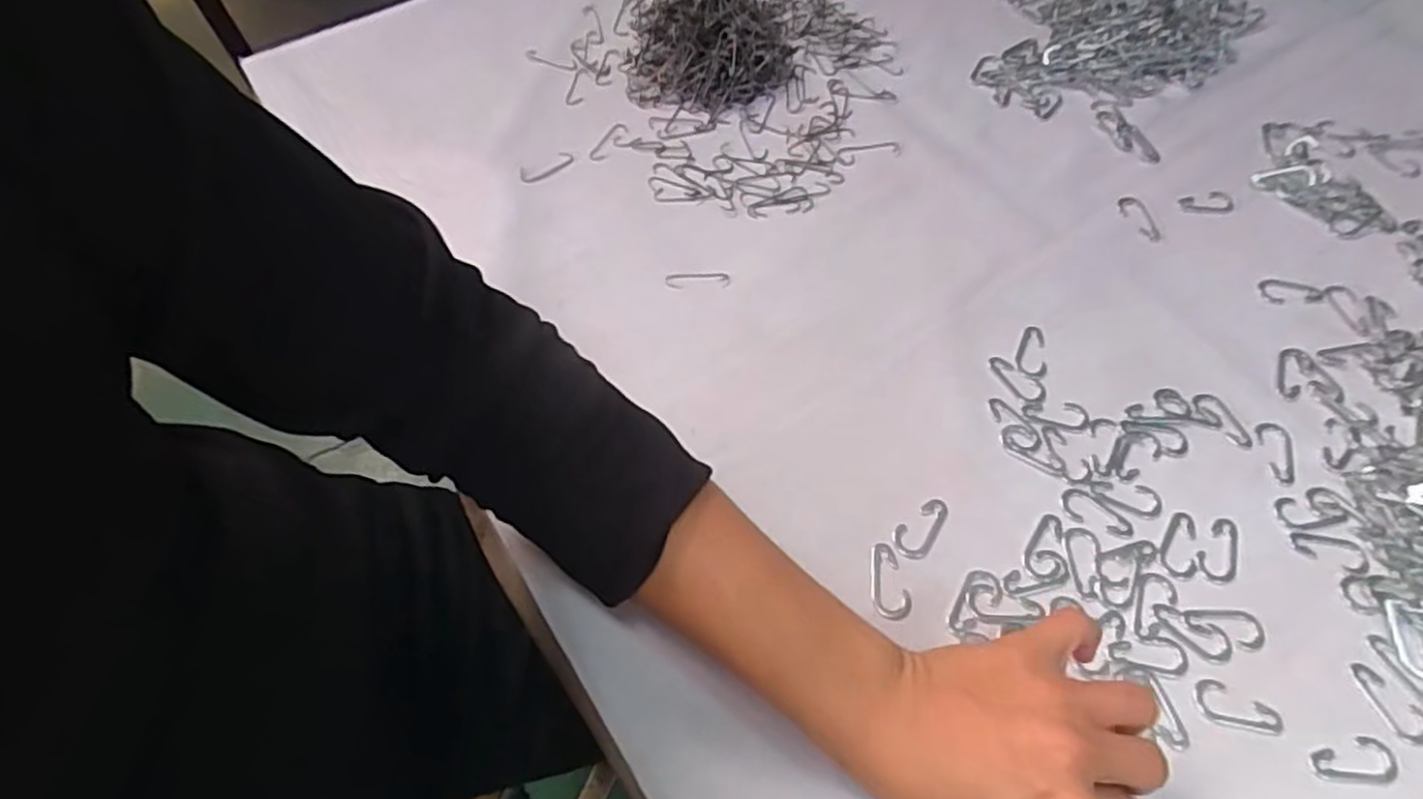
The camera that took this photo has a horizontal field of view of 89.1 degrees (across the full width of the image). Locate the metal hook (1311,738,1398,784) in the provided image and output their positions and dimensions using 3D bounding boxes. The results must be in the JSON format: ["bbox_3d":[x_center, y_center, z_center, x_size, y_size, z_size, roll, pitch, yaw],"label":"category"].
[{"bbox_3d":[0.282,0.158,0.316,0.036,0.004,0.017,-3,60,-1],"label":"metal hook"}]

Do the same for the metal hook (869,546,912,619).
[{"bbox_3d":[0.089,0.090,0.359,0.018,0.010,0.037,3,60,3],"label":"metal hook"}]

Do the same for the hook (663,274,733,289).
[{"bbox_3d":[-0.009,-0.075,0.450,0.041,0.004,0.010,-1,60,0],"label":"hook"}]

